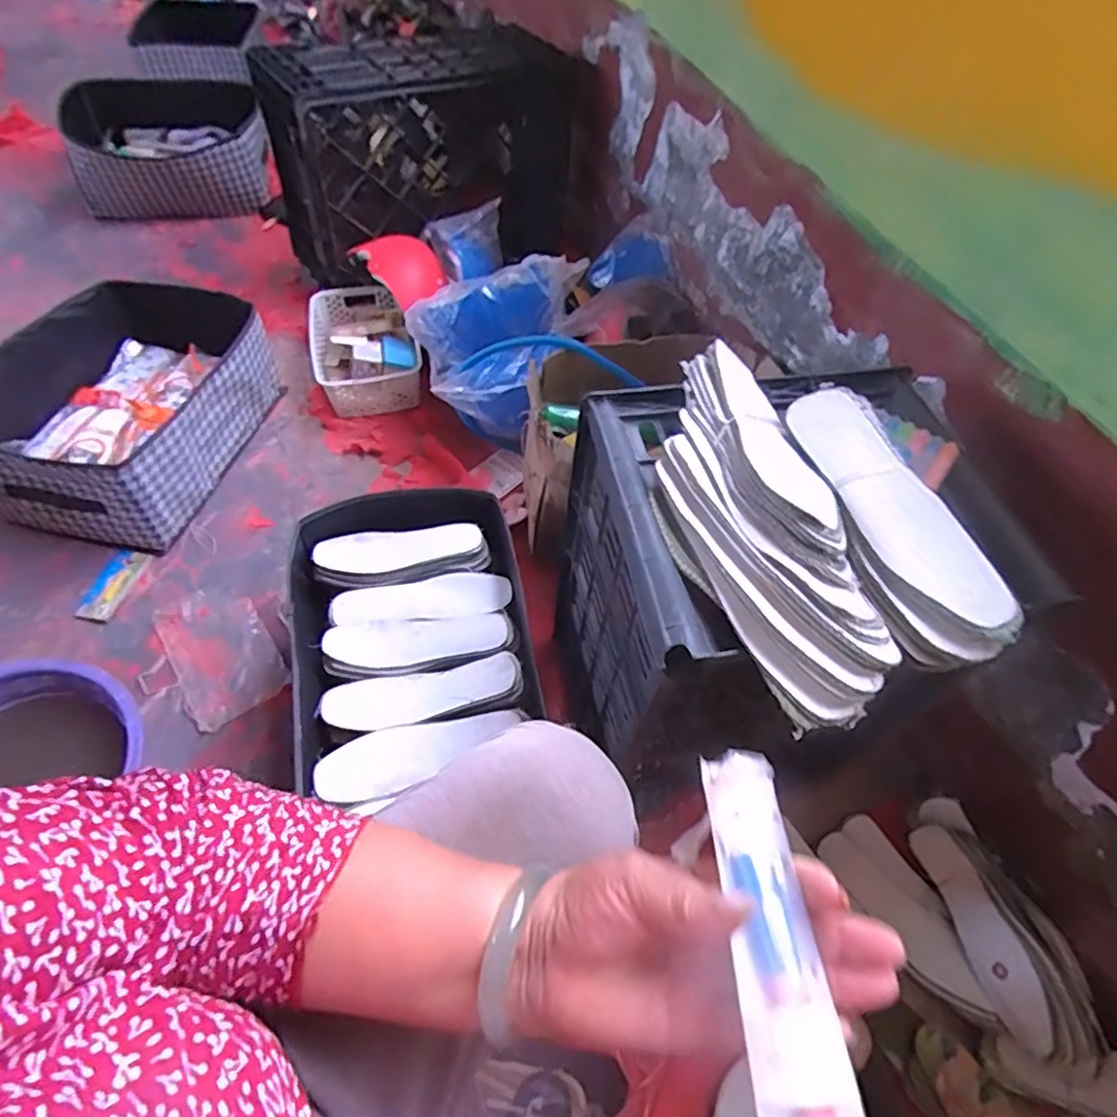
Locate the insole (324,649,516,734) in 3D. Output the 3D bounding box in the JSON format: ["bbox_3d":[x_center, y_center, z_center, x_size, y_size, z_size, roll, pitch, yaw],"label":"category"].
[{"bbox_3d":[-0.157,0.159,0.741,0.226,0.032,0.072,-9,56,-11],"label":"insole"}]

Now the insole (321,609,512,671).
[{"bbox_3d":[-0.177,0.103,0.797,0.219,0.015,0.072,-5,55,-8],"label":"insole"}]

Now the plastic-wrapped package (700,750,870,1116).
[{"bbox_3d":[0.090,0.172,0.242,0.041,0.017,0.191,0,53,-5],"label":"plastic-wrapped package"}]

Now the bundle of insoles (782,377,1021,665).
[{"bbox_3d":[0.241,-0.031,0.473,0.073,0.043,0.232,-13,57,-14],"label":"bundle of insoles"}]

